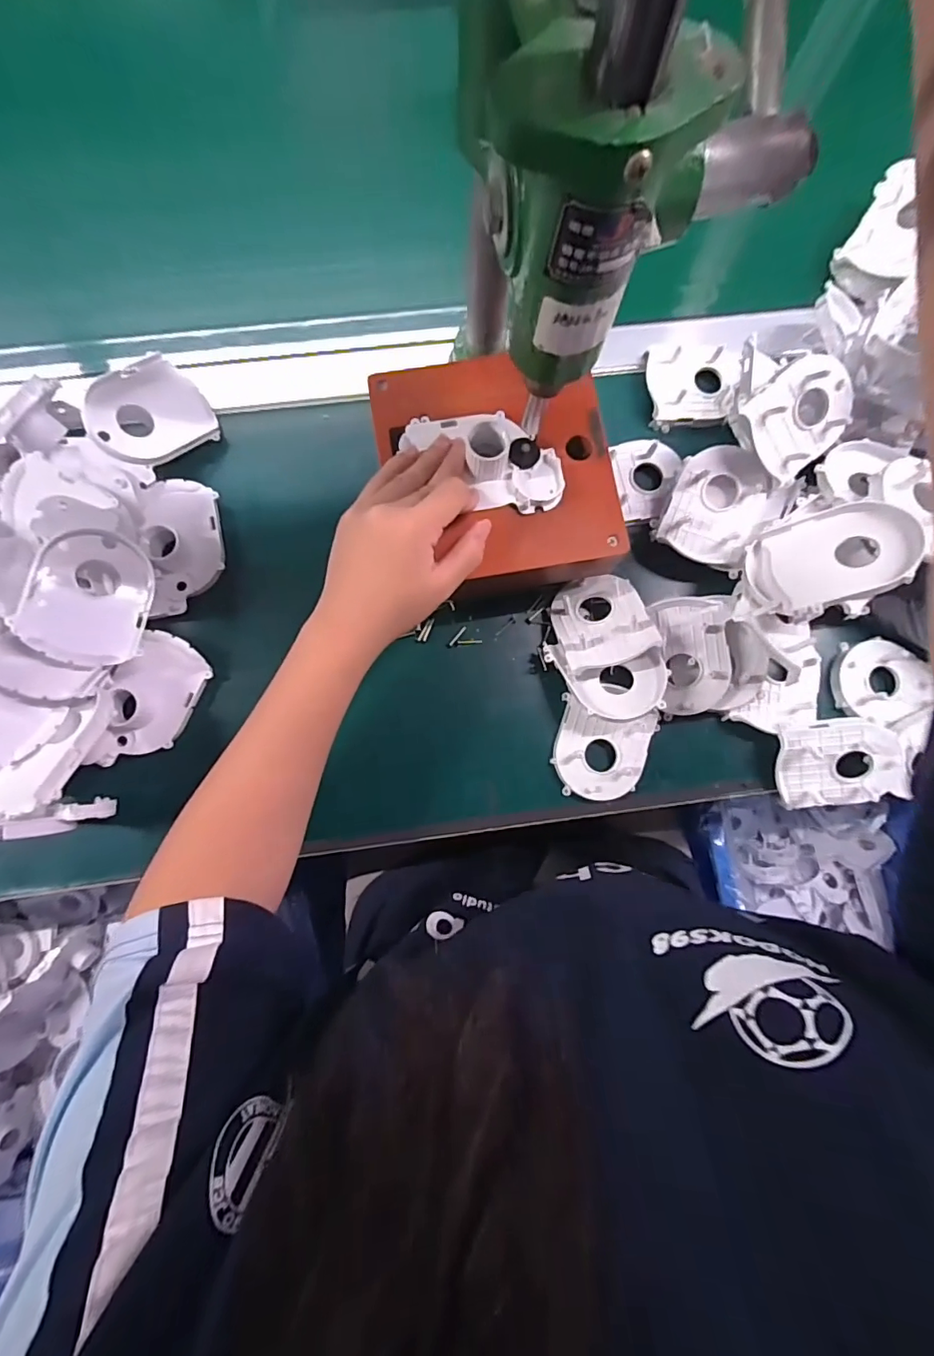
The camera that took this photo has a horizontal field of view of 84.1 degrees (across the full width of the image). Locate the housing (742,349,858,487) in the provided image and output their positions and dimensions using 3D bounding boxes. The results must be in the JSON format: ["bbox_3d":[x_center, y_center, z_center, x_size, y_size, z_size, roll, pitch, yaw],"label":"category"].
[{"bbox_3d":[0.234,-0.183,0.364,0.075,0.024,0.064,-40,109,6],"label":"housing"}]

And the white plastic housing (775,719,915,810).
[{"bbox_3d":[0.271,0.061,0.374,0.079,0.025,0.061,-9,84,-2],"label":"white plastic housing"}]

